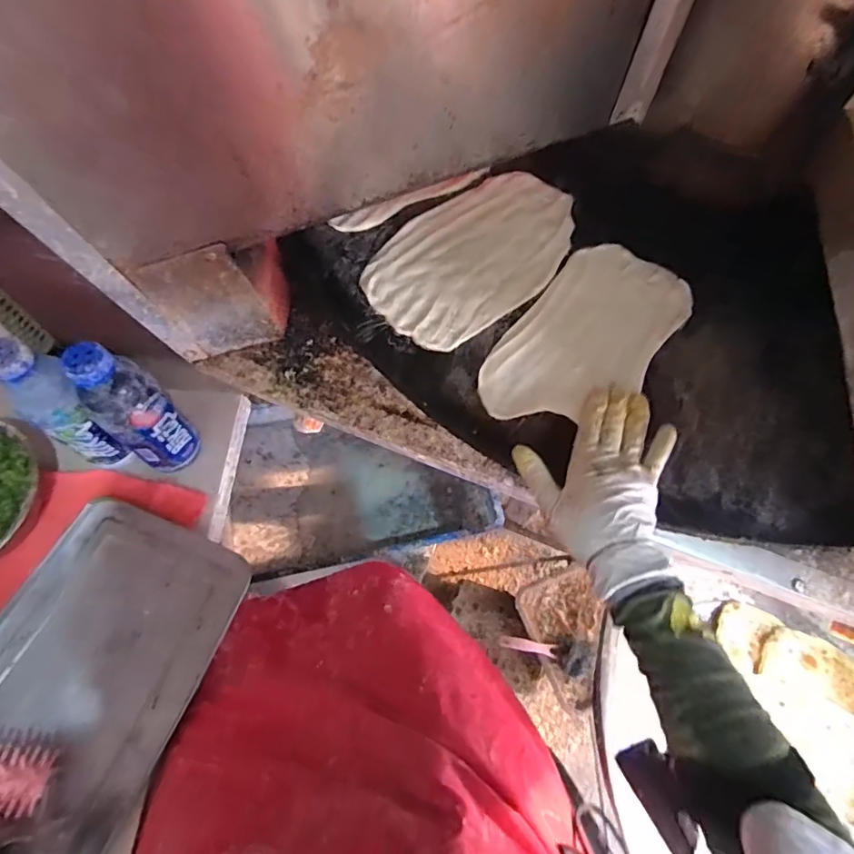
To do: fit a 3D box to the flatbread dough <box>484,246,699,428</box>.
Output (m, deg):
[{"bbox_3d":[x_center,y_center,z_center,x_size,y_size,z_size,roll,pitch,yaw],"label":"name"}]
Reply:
[{"bbox_3d":[0.163,-0.090,0.529,0.130,0.009,0.235,38,79,12],"label":"flatbread dough"}]

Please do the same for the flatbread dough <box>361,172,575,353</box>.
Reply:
[{"bbox_3d":[0.053,-0.187,0.560,0.238,0.004,0.150,-37,77,-9],"label":"flatbread dough"}]

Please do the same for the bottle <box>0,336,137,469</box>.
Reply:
[{"bbox_3d":[-0.384,-0.014,0.550,0.067,0.198,0.051,-7,64,-4],"label":"bottle"}]

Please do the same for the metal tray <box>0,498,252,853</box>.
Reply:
[{"bbox_3d":[-0.362,0.262,0.536,0.233,0.020,0.342,22,65,10],"label":"metal tray"}]

